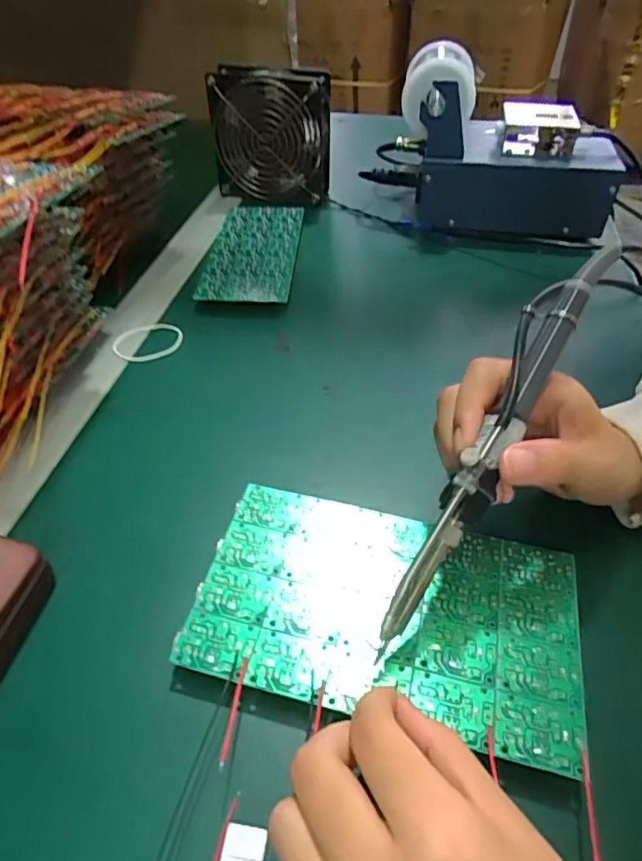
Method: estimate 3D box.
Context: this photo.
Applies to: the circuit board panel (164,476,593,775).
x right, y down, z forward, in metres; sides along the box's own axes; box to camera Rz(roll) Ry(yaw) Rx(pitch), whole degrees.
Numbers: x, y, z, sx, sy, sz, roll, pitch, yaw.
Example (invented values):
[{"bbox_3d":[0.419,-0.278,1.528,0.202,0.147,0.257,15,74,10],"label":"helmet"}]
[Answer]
[{"bbox_3d":[0.030,0.082,0.257,0.174,0.004,0.101,11,47,11],"label":"circuit board panel"}]

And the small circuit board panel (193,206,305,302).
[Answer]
[{"bbox_3d":[-0.061,-0.167,0.499,0.077,0.004,0.164,3,49,2],"label":"small circuit board panel"}]

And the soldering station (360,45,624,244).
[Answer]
[{"bbox_3d":[0.168,-0.272,0.526,0.231,0.142,0.110,8,46,10],"label":"soldering station"}]

